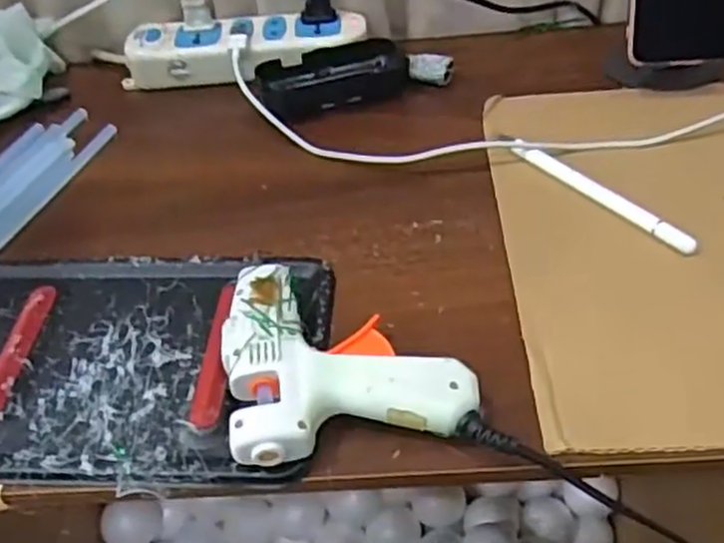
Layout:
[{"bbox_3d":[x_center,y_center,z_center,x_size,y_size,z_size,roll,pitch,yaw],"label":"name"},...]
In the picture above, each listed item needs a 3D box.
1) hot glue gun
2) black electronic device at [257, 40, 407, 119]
[{"bbox_3d":[-0.010,0.039,0.362,0.109,0.029,0.107,-10,44,-4],"label":"hot glue gun"},{"bbox_3d":[-0.023,-0.145,0.555,0.113,0.023,0.057,-20,46,-14],"label":"black electronic device"}]

